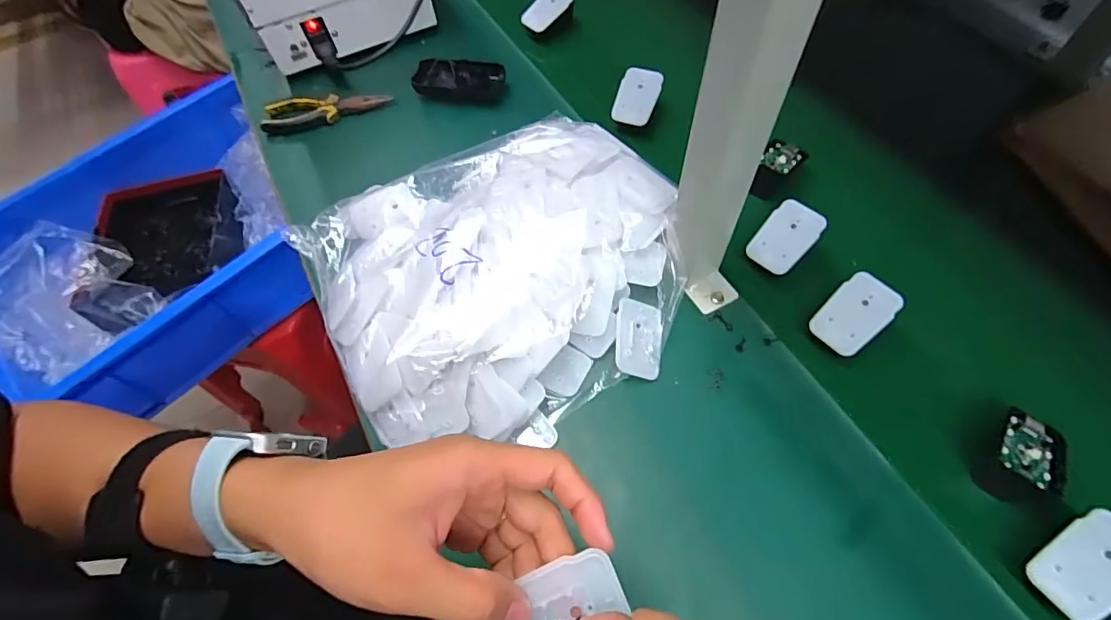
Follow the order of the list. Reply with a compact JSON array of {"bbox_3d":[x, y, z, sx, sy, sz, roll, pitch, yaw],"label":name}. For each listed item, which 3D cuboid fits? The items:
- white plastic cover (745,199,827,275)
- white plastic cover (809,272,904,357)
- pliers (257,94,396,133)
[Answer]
[{"bbox_3d":[0.211,-0.066,0.474,0.045,0.005,0.066,37,91,17],"label":"white plastic cover"},{"bbox_3d":[0.251,0.004,0.431,0.044,0.006,0.066,43,95,15],"label":"white plastic cover"},{"bbox_3d":[-0.282,-0.244,0.632,0.151,0.023,0.039,-11,61,-2],"label":"pliers"}]

